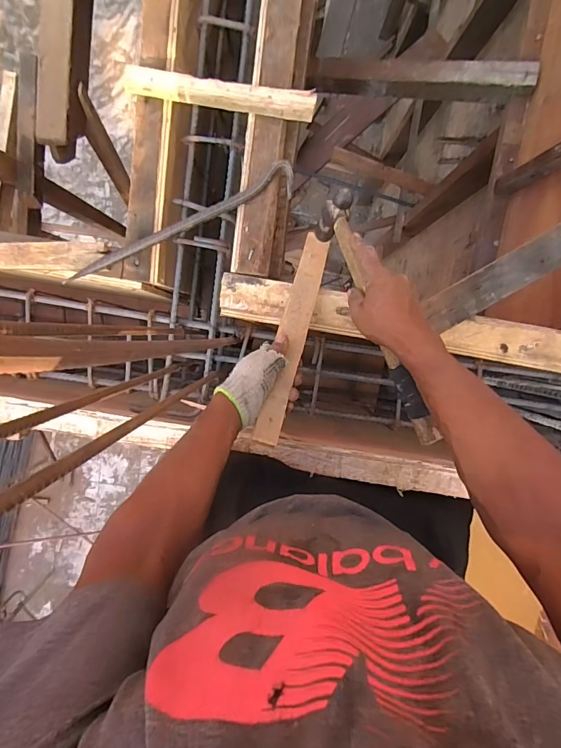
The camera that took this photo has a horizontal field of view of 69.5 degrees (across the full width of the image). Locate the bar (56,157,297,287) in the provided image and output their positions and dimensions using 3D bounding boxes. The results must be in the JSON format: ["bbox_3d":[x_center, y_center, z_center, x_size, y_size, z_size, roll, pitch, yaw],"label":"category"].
[{"bbox_3d":[-0.156,-0.226,0.606,0.369,0.020,0.044,-20,97,2],"label":"bar"}]

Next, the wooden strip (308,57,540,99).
[{"bbox_3d":[0.329,-0.693,0.950,0.490,0.057,0.070,13,97,15],"label":"wooden strip"}]

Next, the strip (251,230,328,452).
[{"bbox_3d":[0.020,-0.060,0.593,0.040,0.014,0.328,15,72,-2],"label":"strip"}]

